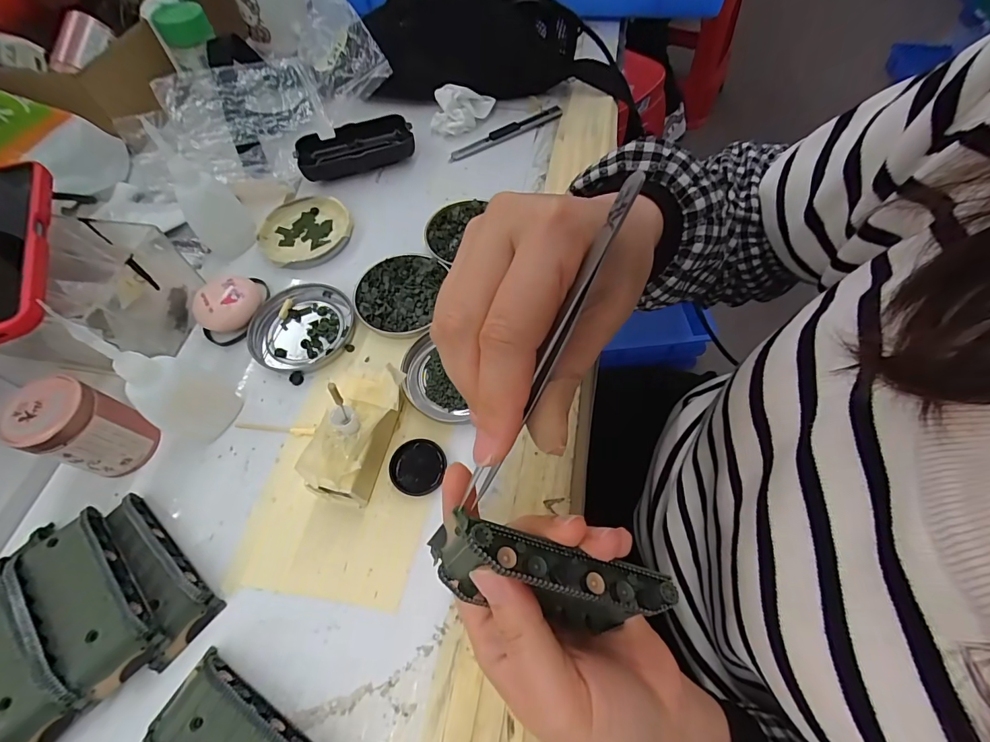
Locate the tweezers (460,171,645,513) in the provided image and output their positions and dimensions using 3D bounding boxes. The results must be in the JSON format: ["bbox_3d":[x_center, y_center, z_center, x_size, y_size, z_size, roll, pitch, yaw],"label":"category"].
[{"bbox_3d":[0.018,-0.006,0.148,0.007,0.009,0.118,29,105,16],"label":"tweezers"}]

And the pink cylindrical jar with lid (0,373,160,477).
[{"bbox_3d":[-0.254,0.036,0.271,0.039,0.066,0.042,-2,61,3],"label":"pink cylindrical jar with lid"}]

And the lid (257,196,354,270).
[{"bbox_3d":[-0.169,-0.125,0.387,0.079,0.012,0.079,-2,61,3],"label":"lid"}]

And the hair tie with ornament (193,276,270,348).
[{"bbox_3d":[-0.205,-0.051,0.337,0.057,0.021,0.043,-42,66,-18],"label":"hair tie with ornament"}]

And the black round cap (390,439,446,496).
[{"bbox_3d":[-0.050,0.061,0.278,0.035,0.008,0.035,-2,61,3],"label":"black round cap"}]

